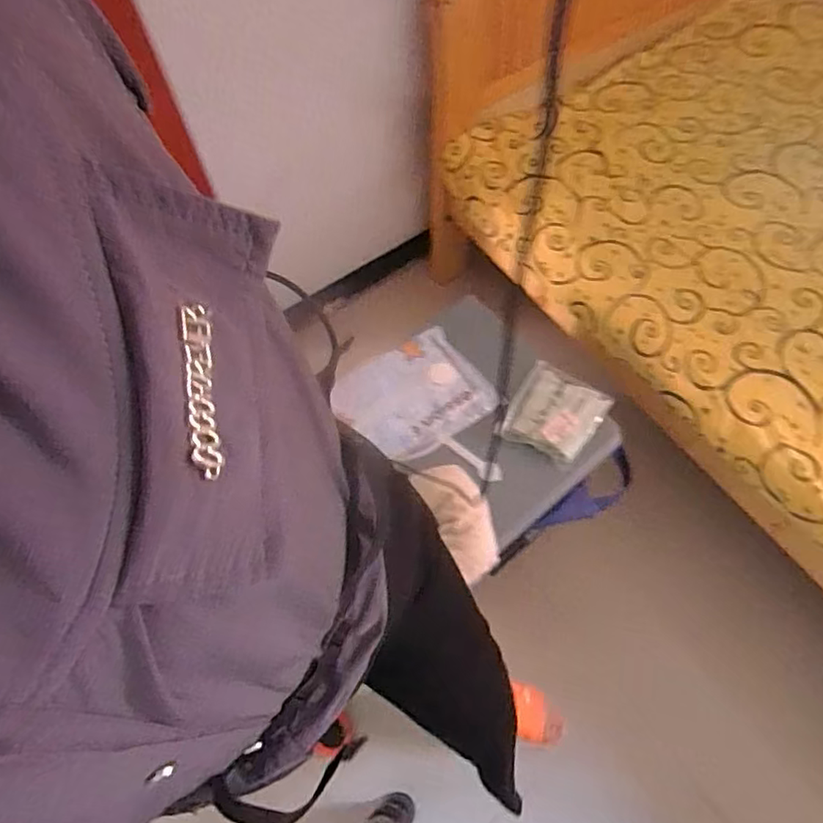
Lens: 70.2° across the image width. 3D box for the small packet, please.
[{"bbox_3d":[0.241,0.000,0.983,0.141,0.024,0.160,30,68,15],"label":"small packet"}]

